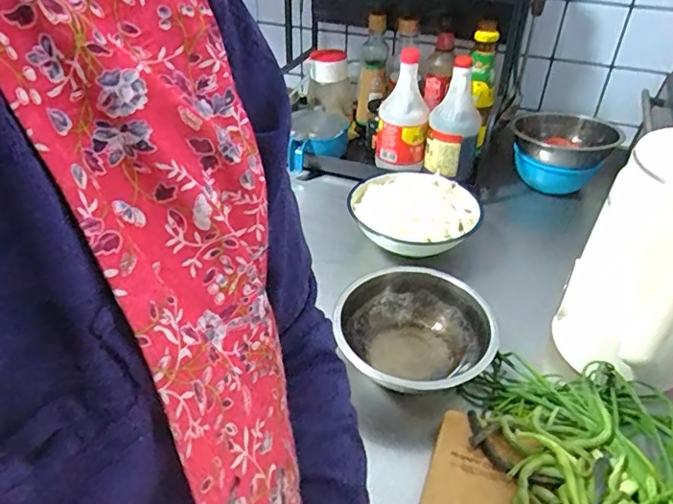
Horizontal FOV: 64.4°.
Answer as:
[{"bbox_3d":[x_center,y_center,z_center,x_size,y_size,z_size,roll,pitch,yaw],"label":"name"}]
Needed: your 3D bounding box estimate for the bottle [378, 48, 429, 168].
[{"bbox_3d":[0.113,-0.235,0.908,0.067,0.183,0.077,-7,37,-17],"label":"bottle"}]

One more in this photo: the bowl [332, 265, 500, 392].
[{"bbox_3d":[0.091,0.100,0.635,0.174,0.075,0.193,1,36,-8],"label":"bowl"}]

